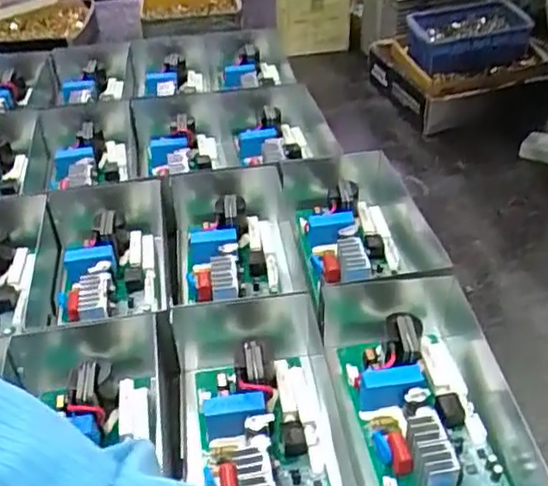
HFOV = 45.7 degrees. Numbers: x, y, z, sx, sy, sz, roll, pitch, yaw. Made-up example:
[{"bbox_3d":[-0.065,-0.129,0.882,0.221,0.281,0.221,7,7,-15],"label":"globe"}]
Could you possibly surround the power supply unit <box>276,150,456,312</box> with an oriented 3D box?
[{"bbox_3d":[0.087,-0.020,0.607,0.144,0.055,0.166,-7,38,-7],"label":"power supply unit"}]

